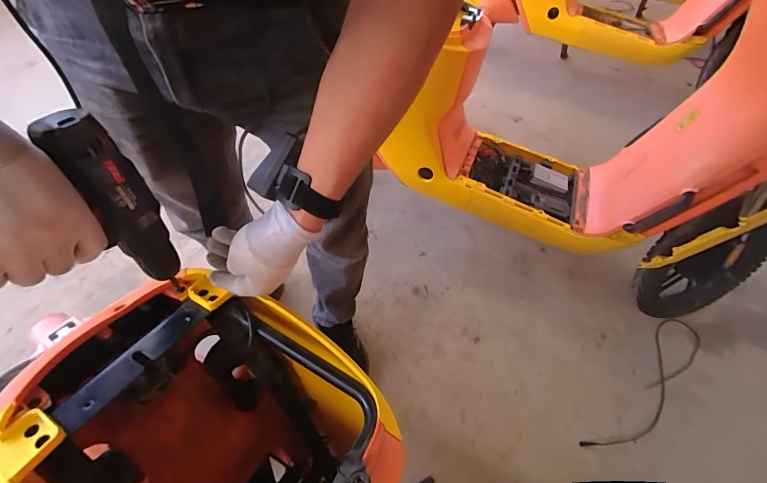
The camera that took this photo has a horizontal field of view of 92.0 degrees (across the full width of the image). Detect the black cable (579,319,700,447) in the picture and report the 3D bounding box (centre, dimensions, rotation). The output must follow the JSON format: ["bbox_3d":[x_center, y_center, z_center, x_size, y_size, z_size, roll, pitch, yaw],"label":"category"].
[{"bbox_3d":[0.679,0.362,0.942,0.481,0.017,0.106,-39,66,-22],"label":"black cable"}]

